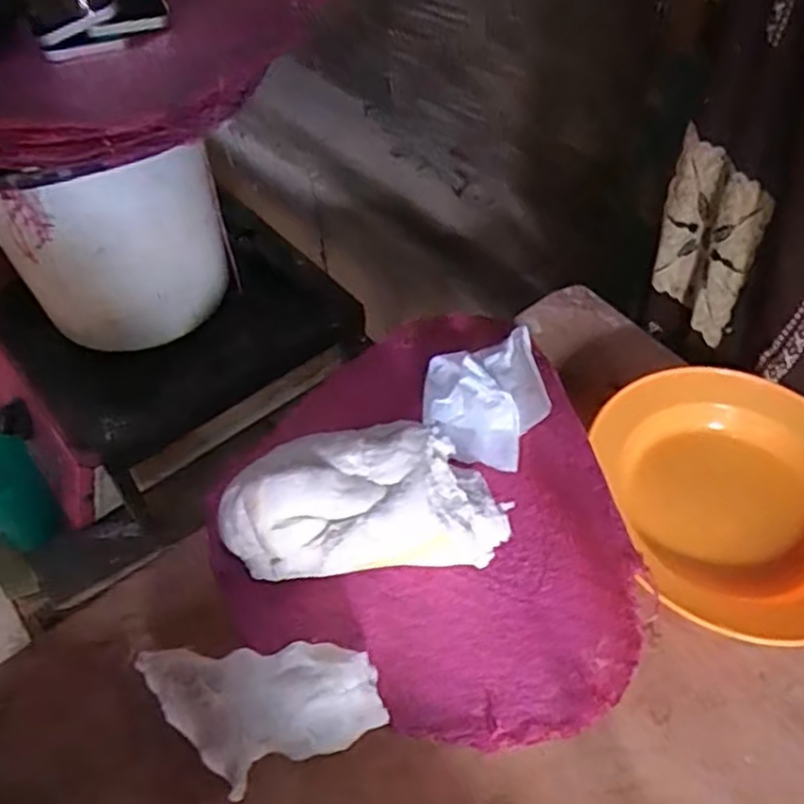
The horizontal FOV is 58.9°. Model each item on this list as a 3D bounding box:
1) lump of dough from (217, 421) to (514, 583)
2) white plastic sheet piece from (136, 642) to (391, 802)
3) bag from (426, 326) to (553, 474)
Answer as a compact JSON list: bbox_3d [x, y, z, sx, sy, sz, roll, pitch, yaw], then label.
[{"bbox_3d":[-0.026,0.071,0.494,0.194,0.083,0.085,-8,52,-5],"label":"lump of dough"},{"bbox_3d":[-0.085,0.191,0.427,0.148,0.049,0.078,-3,52,-1],"label":"white plastic sheet piece"},{"bbox_3d":[0.063,-0.002,0.558,0.092,0.053,0.094,2,52,3],"label":"bag"}]

